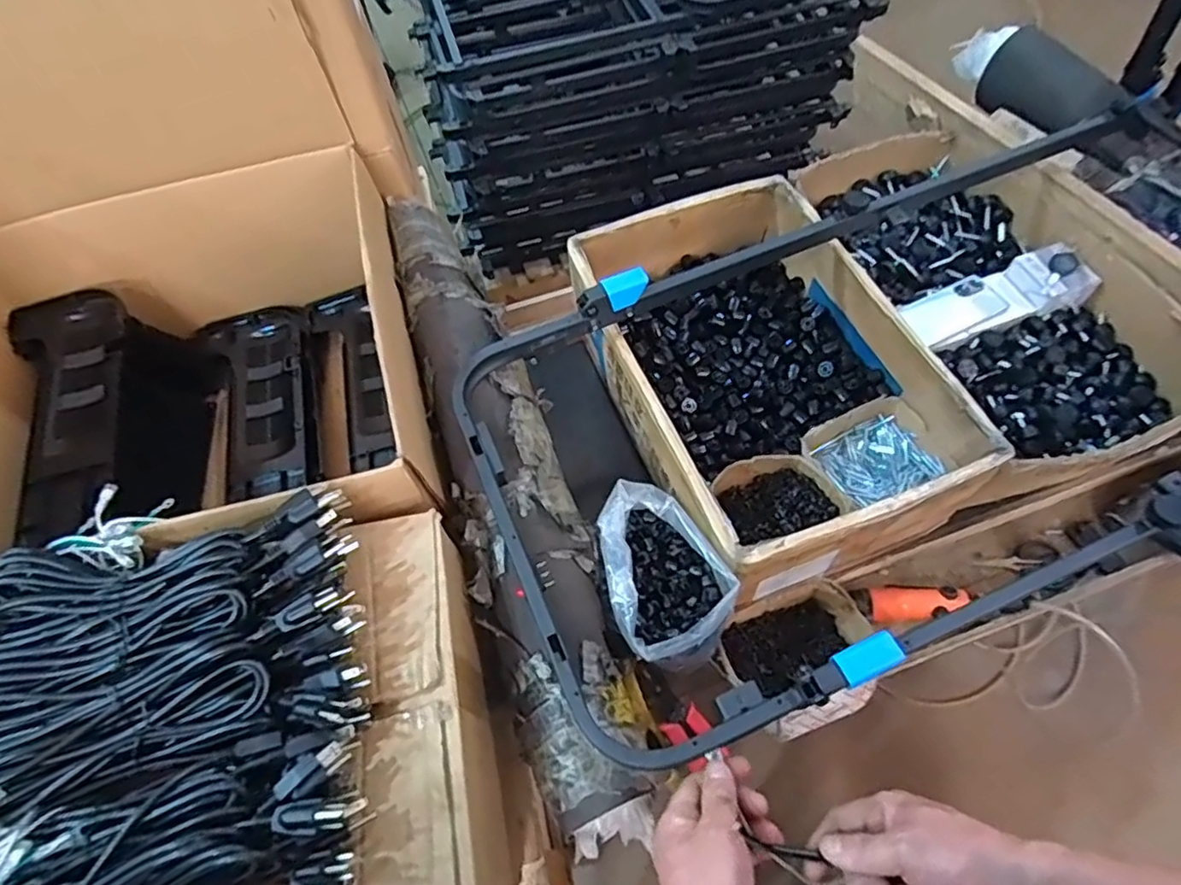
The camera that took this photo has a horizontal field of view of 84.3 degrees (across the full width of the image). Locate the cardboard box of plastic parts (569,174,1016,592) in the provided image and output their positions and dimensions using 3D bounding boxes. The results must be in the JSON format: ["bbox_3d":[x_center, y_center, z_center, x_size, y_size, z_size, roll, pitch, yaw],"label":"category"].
[{"bbox_3d":[0.219,-0.099,0.870,0.356,0.142,0.538,-20,60,-7],"label":"cardboard box of plastic parts"}]

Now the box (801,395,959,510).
[{"bbox_3d":[0.363,0.025,0.839,0.153,0.054,0.133,-23,61,-9],"label":"box"}]

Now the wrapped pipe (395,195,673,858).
[{"bbox_3d":[-0.108,-0.007,0.763,0.133,0.085,0.851,-17,60,-6],"label":"wrapped pipe"}]

